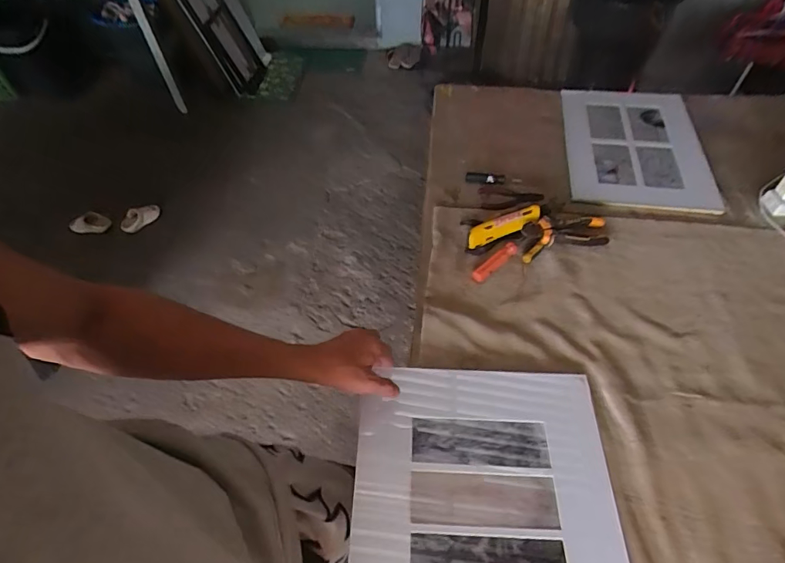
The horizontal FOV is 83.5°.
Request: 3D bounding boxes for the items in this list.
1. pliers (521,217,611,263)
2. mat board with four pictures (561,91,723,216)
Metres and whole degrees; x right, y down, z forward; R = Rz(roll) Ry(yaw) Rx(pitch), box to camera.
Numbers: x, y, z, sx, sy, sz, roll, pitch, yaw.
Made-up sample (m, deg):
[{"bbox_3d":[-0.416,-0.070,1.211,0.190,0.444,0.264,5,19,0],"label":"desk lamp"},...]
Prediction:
[{"bbox_3d":[0.275,-0.075,0.701,0.147,0.035,0.052,-12,55,-7],"label":"pliers"},{"bbox_3d":[0.466,-0.265,0.854,0.250,0.017,0.340,9,57,3],"label":"mat board with four pictures"}]

